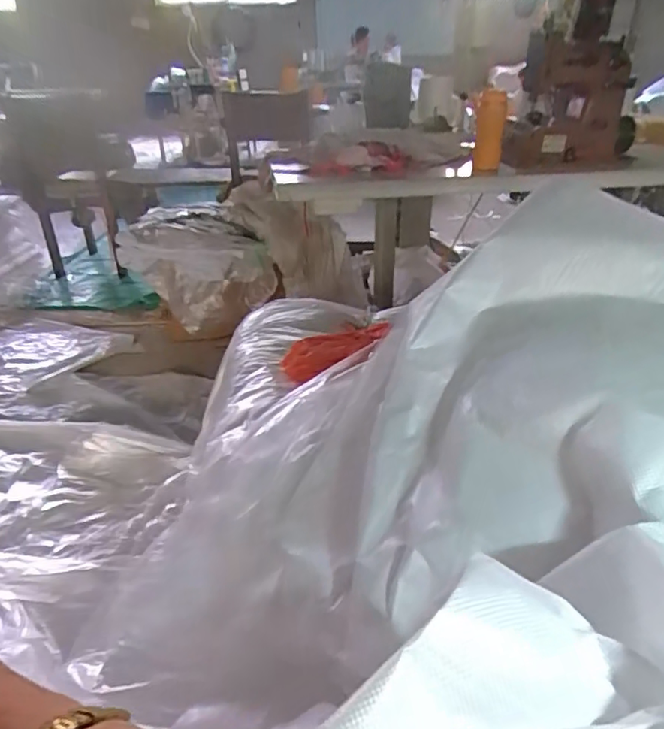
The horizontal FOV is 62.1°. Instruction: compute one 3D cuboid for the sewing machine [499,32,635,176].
[{"bbox_3d":[0.613,-0.630,1.402,0.323,0.330,0.167,6,31,13],"label":"sewing machine"}]

